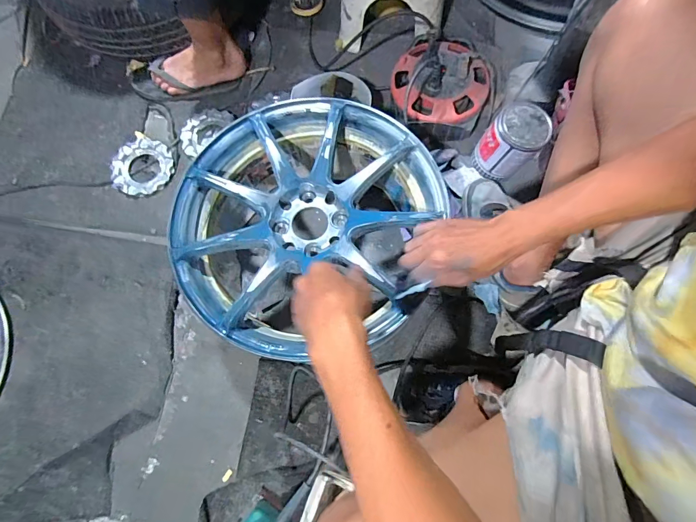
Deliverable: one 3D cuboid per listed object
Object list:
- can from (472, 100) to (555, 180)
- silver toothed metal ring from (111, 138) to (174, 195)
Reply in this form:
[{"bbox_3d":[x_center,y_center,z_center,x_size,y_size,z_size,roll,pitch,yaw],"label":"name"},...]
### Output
[{"bbox_3d":[0.321,-0.232,0.725,0.102,0.111,0.104,0,76,2],"label":"can"},{"bbox_3d":[-0.453,-0.208,0.811,0.126,0.019,0.132,0,76,2],"label":"silver toothed metal ring"}]

